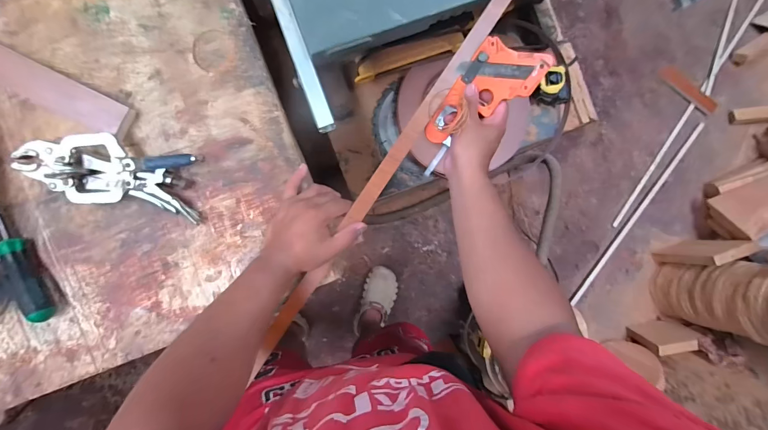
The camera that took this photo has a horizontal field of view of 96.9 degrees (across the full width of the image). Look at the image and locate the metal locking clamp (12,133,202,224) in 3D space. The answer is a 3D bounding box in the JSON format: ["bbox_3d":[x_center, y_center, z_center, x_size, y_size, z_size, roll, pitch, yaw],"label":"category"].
[{"bbox_3d":[-0.368,-0.057,0.452,0.234,0.032,0.088,11,89,-4],"label":"metal locking clamp"}]

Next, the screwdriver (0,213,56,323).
[{"bbox_3d":[-0.485,0.048,0.445,0.025,0.032,0.194,-26,91,-4],"label":"screwdriver"}]

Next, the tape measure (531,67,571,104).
[{"bbox_3d":[0.387,-0.298,0.788,0.072,0.056,0.072,0,89,-4],"label":"tape measure"}]

